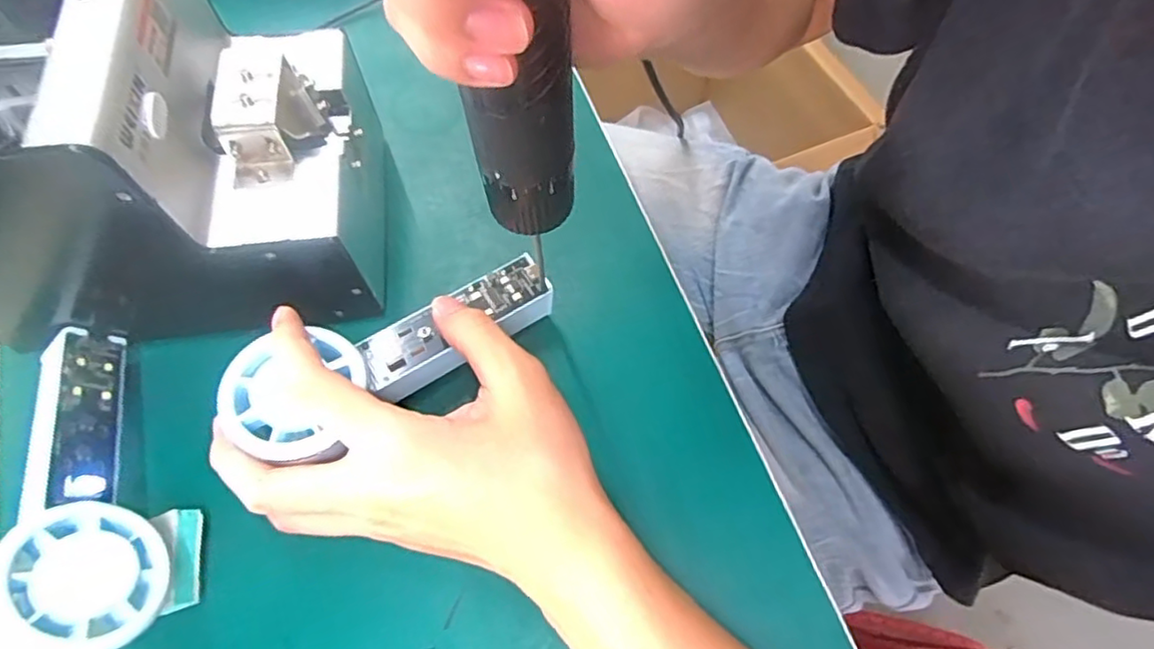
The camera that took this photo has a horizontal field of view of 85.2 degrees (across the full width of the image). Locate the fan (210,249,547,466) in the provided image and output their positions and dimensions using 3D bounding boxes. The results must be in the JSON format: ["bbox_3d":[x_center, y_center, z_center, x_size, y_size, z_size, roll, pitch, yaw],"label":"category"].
[{"bbox_3d":[-0.079,0.012,0.288,0.149,0.026,0.052,-26,68,-27],"label":"fan"}]

